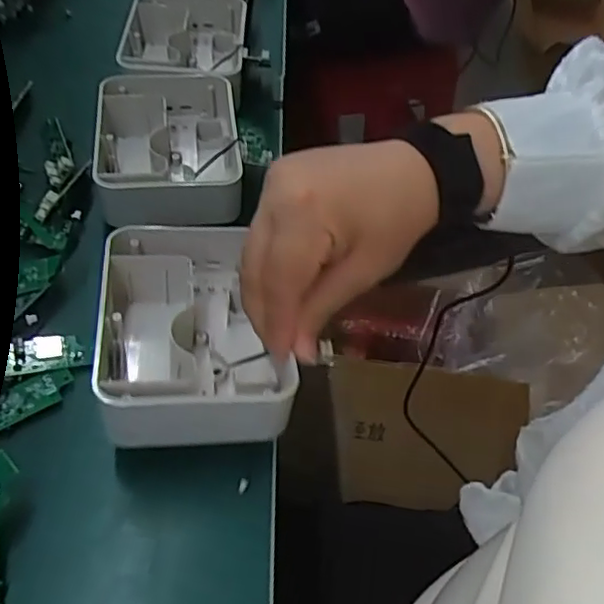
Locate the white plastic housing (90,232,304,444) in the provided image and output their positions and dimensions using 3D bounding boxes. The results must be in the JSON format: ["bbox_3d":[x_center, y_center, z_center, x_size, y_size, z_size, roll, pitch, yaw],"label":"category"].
[{"bbox_3d":[-0.060,0.017,0.353,0.093,0.067,0.128,-6,53,-8],"label":"white plastic housing"}]

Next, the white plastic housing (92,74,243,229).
[{"bbox_3d":[-0.097,-0.111,0.462,0.102,0.046,0.142,-5,53,-7],"label":"white plastic housing"}]

